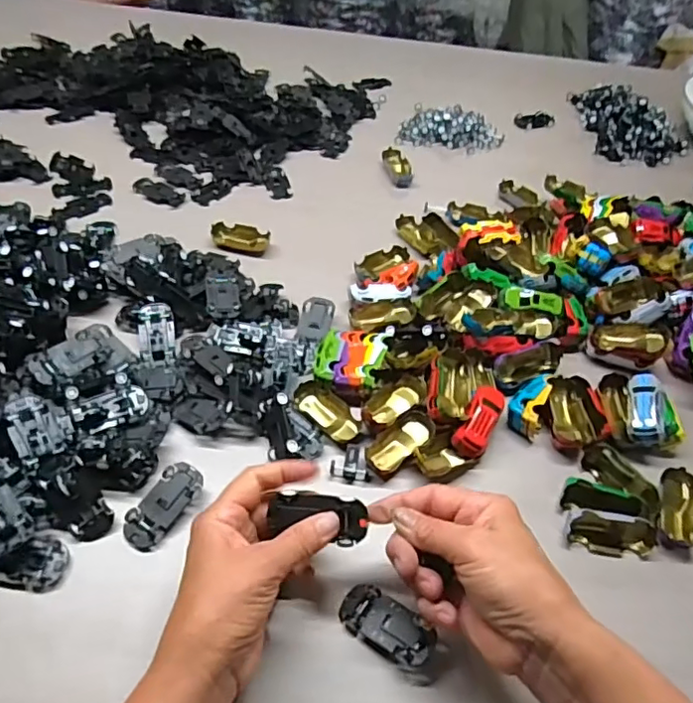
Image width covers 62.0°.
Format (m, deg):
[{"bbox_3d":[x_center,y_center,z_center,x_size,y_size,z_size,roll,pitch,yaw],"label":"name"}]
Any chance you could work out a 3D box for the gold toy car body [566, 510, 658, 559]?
[{"bbox_3d":[0.200,0.136,0.434,0.066,0.024,0.022,6,49,-1],"label":"gold toy car body"}]

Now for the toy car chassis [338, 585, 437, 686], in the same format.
[{"bbox_3d":[0.029,0.184,0.382,0.070,0.017,0.032,32,54,20],"label":"toy car chassis"}]

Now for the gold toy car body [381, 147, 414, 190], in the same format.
[{"bbox_3d":[0.069,-0.240,0.753,0.032,0.018,0.064,-7,50,-11],"label":"gold toy car body"}]

